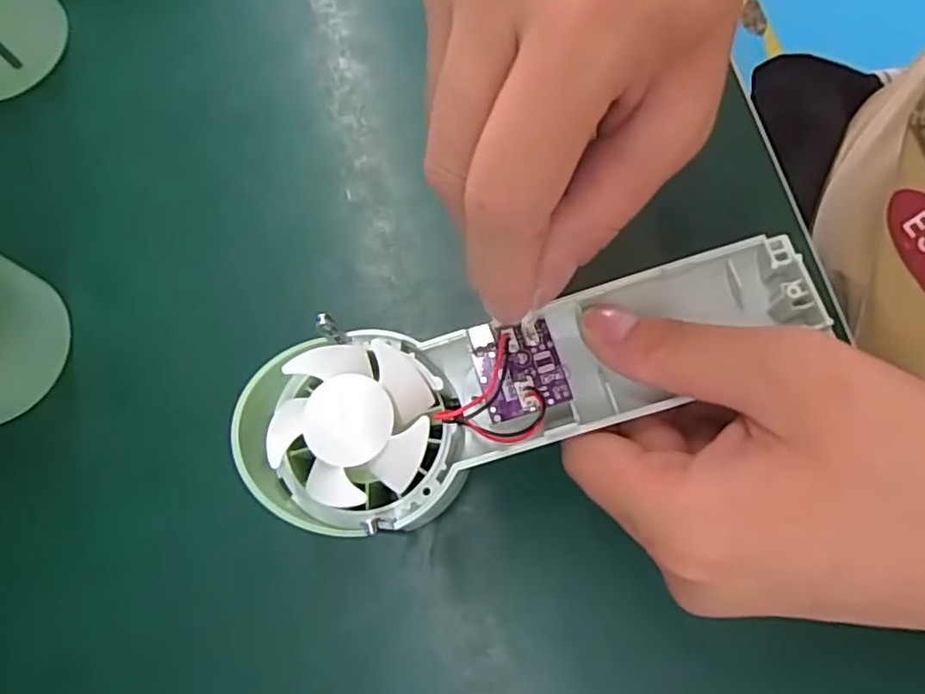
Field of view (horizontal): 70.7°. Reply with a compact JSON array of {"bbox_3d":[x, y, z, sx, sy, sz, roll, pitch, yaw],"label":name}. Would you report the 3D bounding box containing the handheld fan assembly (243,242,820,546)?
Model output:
[{"bbox_3d":[0.020,0.005,0.198,0.170,0.023,0.060,-19,71,-6],"label":"handheld fan assembly"}]

